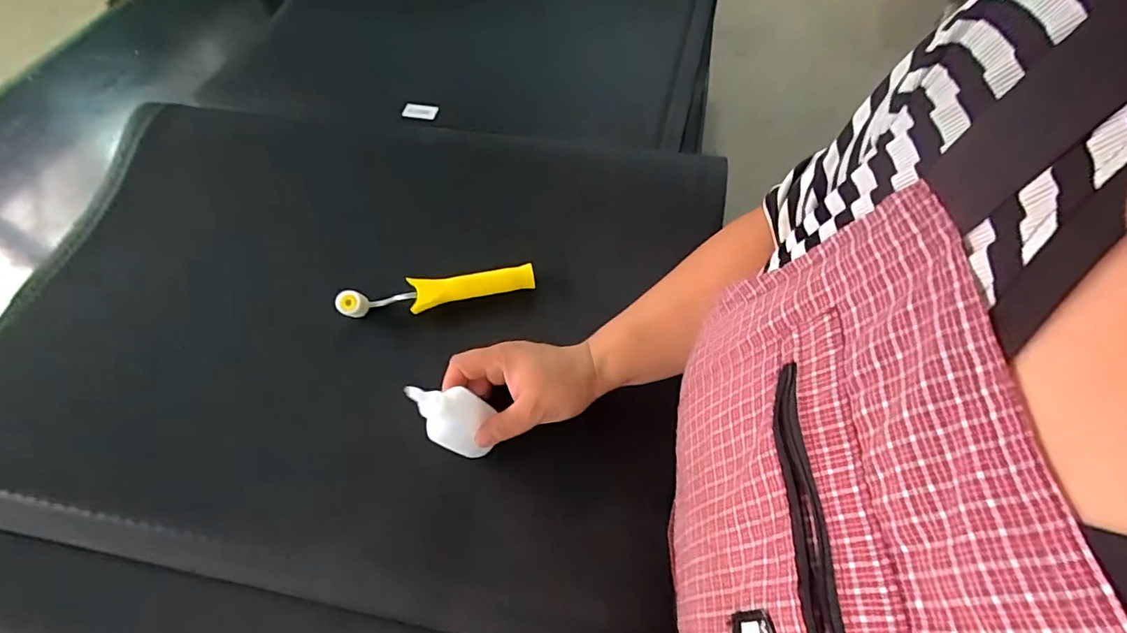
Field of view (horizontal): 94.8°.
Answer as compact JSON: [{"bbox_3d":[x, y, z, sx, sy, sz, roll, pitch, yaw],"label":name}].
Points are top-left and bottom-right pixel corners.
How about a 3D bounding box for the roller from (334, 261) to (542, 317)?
[{"bbox_3d":[-0.132,-0.024,0.554,0.201,0.038,0.035,-9,55,-4],"label":"roller"}]

